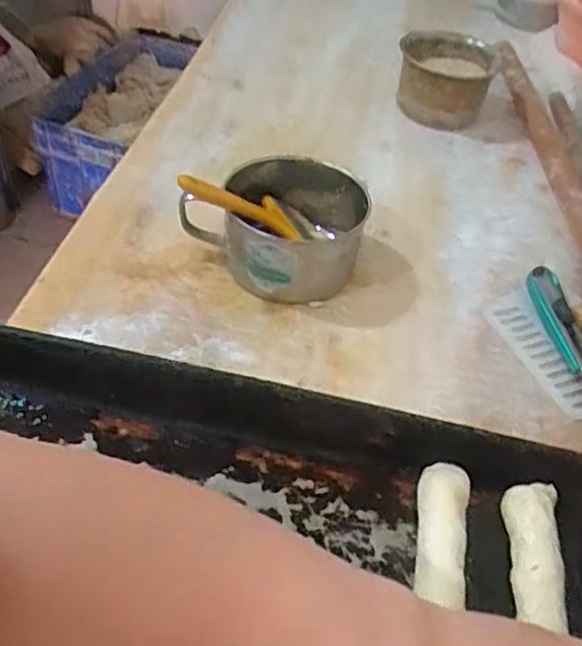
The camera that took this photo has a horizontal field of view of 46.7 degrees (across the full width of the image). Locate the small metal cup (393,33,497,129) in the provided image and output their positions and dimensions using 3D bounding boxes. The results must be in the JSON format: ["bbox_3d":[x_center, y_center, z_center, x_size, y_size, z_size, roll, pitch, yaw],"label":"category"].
[{"bbox_3d":[0.210,-0.327,0.928,0.134,0.088,0.134,14,45,8],"label":"small metal cup"}]

